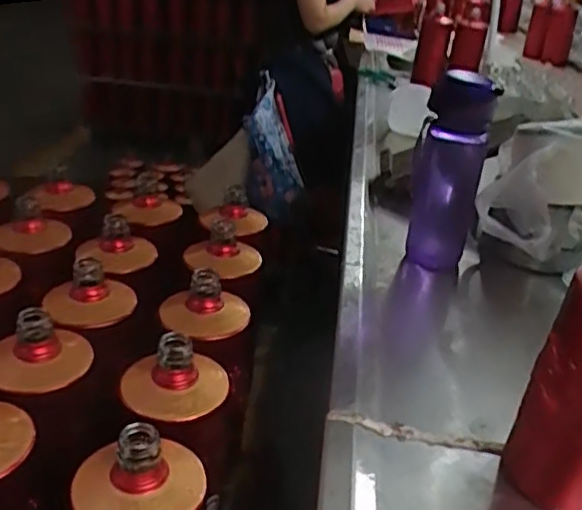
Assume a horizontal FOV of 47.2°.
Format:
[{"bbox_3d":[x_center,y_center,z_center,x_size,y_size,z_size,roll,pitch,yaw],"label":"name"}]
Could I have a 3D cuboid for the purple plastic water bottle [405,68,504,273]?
[{"bbox_3d":[0.186,-0.083,0.792,0.075,0.226,0.075,10,27,10],"label":"purple plastic water bottle"}]

